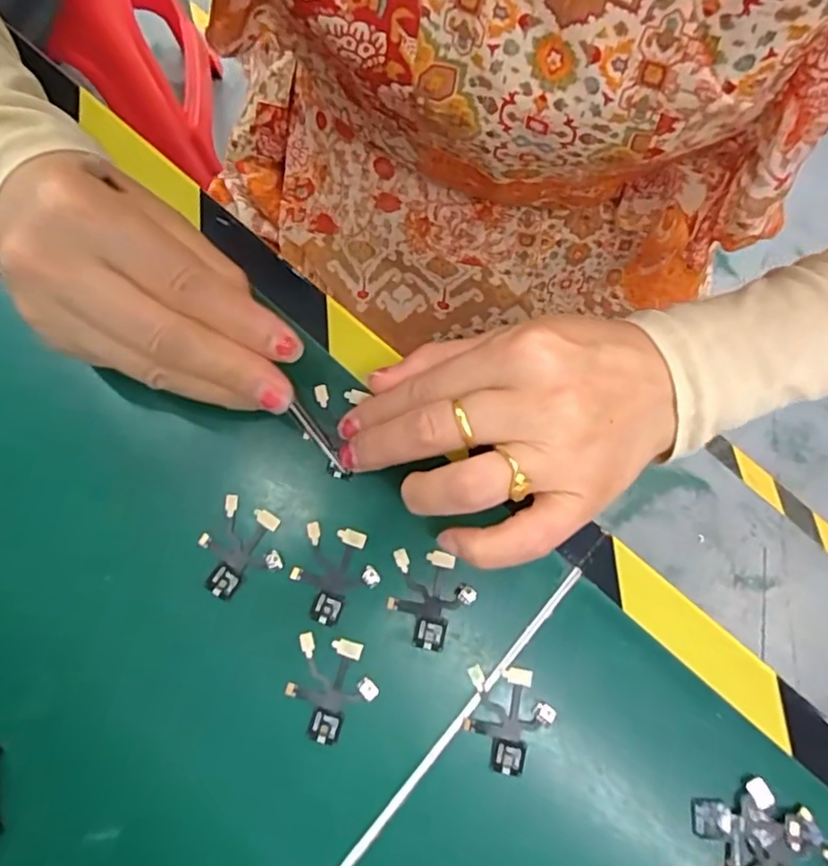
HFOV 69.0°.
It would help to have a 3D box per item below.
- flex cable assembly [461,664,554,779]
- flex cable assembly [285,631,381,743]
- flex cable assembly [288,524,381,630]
[{"bbox_3d":[0.034,0.103,0.217,0.030,0.005,0.035,8,78,1],"label":"flex cable assembly"},{"bbox_3d":[-0.030,0.093,0.217,0.031,0.004,0.035,16,79,3],"label":"flex cable assembly"},{"bbox_3d":[-0.030,0.053,0.225,0.031,0.004,0.035,19,79,3],"label":"flex cable assembly"}]

